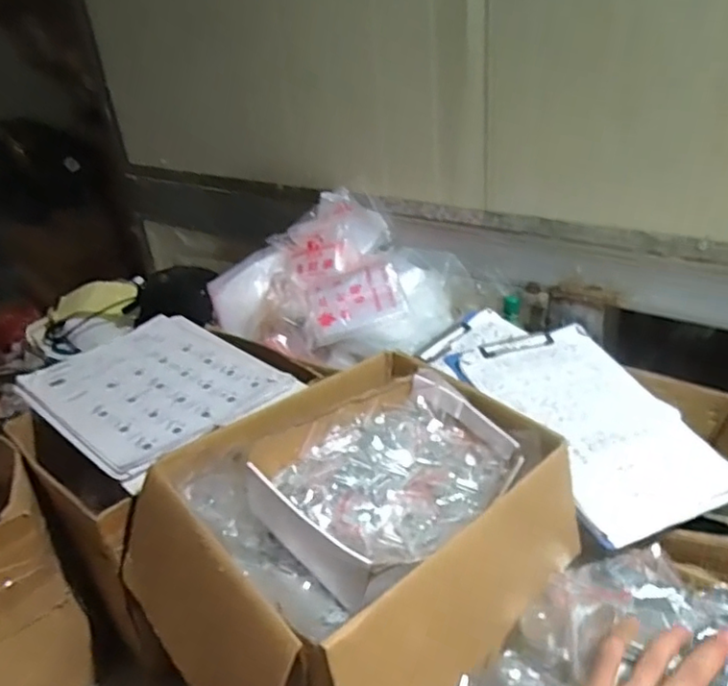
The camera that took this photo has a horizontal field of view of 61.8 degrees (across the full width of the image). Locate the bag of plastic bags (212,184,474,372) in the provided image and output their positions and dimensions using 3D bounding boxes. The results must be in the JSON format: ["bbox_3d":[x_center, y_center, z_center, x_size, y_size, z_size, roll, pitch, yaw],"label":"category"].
[{"bbox_3d":[-0.034,-0.090,0.908,0.310,0.143,0.296,17,36,35],"label":"bag of plastic bags"}]

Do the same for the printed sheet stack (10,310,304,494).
[{"bbox_3d":[-0.251,0.047,0.732,0.306,0.026,0.229,20,38,38],"label":"printed sheet stack"}]

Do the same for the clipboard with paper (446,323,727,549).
[{"bbox_3d":[0.269,0.087,0.724,0.216,0.010,0.302,-13,42,-23],"label":"clipboard with paper"}]

